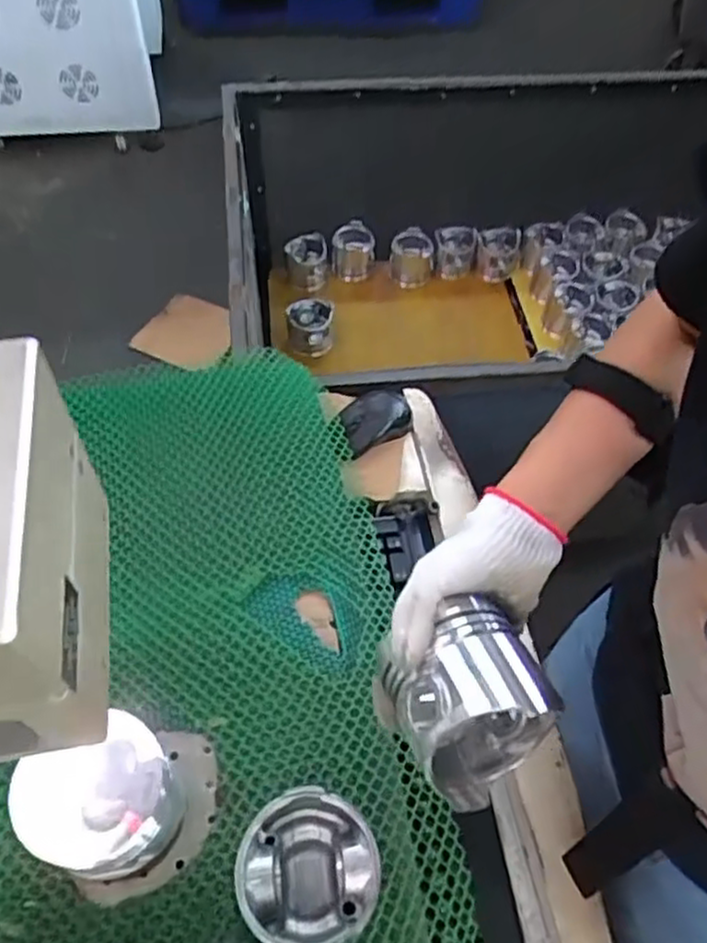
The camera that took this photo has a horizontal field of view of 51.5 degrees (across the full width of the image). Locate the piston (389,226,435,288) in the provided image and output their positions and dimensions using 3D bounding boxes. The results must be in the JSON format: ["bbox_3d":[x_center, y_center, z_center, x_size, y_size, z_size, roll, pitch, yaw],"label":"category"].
[{"bbox_3d":[0.124,-0.456,1.570,0.089,0.099,0.089,7,54,3],"label":"piston"}]

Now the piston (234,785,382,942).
[{"bbox_3d":[-0.029,0.266,0.484,0.086,0.086,0.088,1,54,-1],"label":"piston"}]

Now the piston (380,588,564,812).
[{"bbox_3d":[0.068,0.136,0.435,0.079,0.091,0.092,-21,58,-16],"label":"piston"}]

